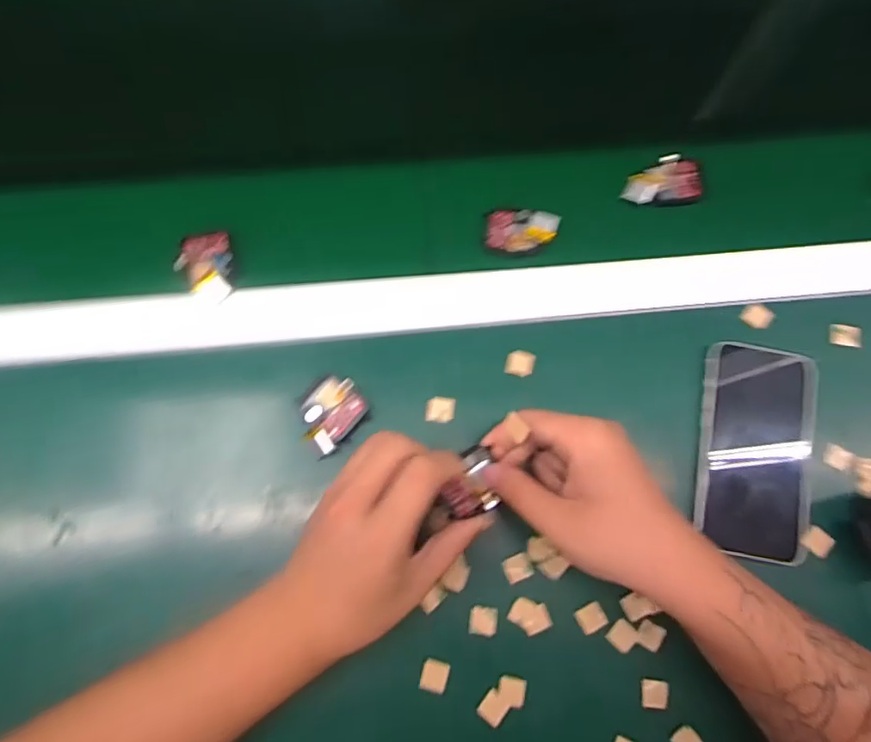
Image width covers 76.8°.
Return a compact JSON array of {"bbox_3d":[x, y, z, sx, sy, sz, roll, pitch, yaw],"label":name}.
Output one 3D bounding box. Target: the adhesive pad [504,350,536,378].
[{"bbox_3d":[0.061,-0.005,0.397,0.020,0.006,0.020,15,77,2],"label":"adhesive pad"}]

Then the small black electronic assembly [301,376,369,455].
[{"bbox_3d":[-0.073,0.027,0.378,0.039,0.013,0.046,40,79,8],"label":"small black electronic assembly"}]

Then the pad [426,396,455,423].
[{"bbox_3d":[0.004,0.027,0.388,0.019,0.005,0.019,10,77,1],"label":"pad"}]

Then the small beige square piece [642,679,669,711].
[{"bbox_3d":[0.140,0.207,0.351,0.017,0.004,0.016,6,78,0],"label":"small beige square piece"}]

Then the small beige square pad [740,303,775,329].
[{"bbox_3d":[0.240,-0.041,0.408,0.019,0.004,0.020,-42,81,-10],"label":"small beige square pad"}]

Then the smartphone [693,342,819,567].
[{"bbox_3d":[0.222,0.054,0.381,0.076,0.014,0.141,12,77,2],"label":"smartphone"}]

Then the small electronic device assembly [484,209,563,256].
[{"bbox_3d":[0.065,-0.106,0.418,0.052,0.016,0.034,11,78,1],"label":"small electronic device assembly"}]

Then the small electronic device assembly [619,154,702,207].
[{"bbox_3d":[0.178,-0.149,0.433,0.062,0.013,0.036,-6,77,-3],"label":"small electronic device assembly"}]

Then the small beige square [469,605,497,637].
[{"bbox_3d":[0.032,0.164,0.359,0.017,0.004,0.018,9,77,1],"label":"small beige square"}]

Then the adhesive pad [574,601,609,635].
[{"bbox_3d":[0.103,0.162,0.361,0.018,0.004,0.016,-25,78,-7],"label":"adhesive pad"}]

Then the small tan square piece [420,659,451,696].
[{"bbox_3d":[0.000,0.197,0.353,0.017,0.004,0.018,13,77,2],"label":"small tan square piece"}]

